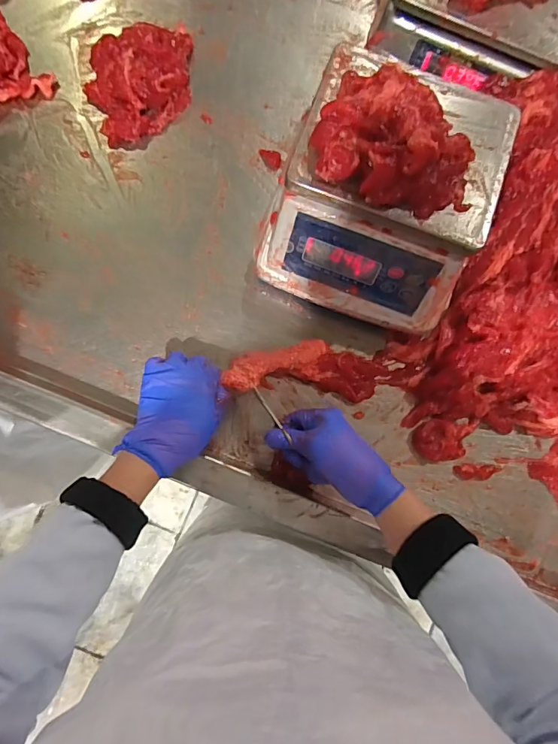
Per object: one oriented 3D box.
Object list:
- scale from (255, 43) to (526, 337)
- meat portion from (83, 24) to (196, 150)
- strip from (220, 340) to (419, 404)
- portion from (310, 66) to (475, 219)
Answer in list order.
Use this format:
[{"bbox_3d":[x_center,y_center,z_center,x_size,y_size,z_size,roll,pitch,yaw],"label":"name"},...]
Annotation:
[{"bbox_3d":[0.110,-0.195,0.488,0.232,0.112,0.246,16,84,0],"label":"scale"},{"bbox_3d":[-0.186,-0.382,0.578,0.134,0.038,0.157,0,84,-1],"label":"meat portion"},{"bbox_3d":[0.056,-0.002,0.541,0.233,0.024,0.067,3,84,-9],"label":"strip"},{"bbox_3d":[0.117,-0.222,0.417,0.162,0.042,0.125,23,84,1],"label":"portion"}]

